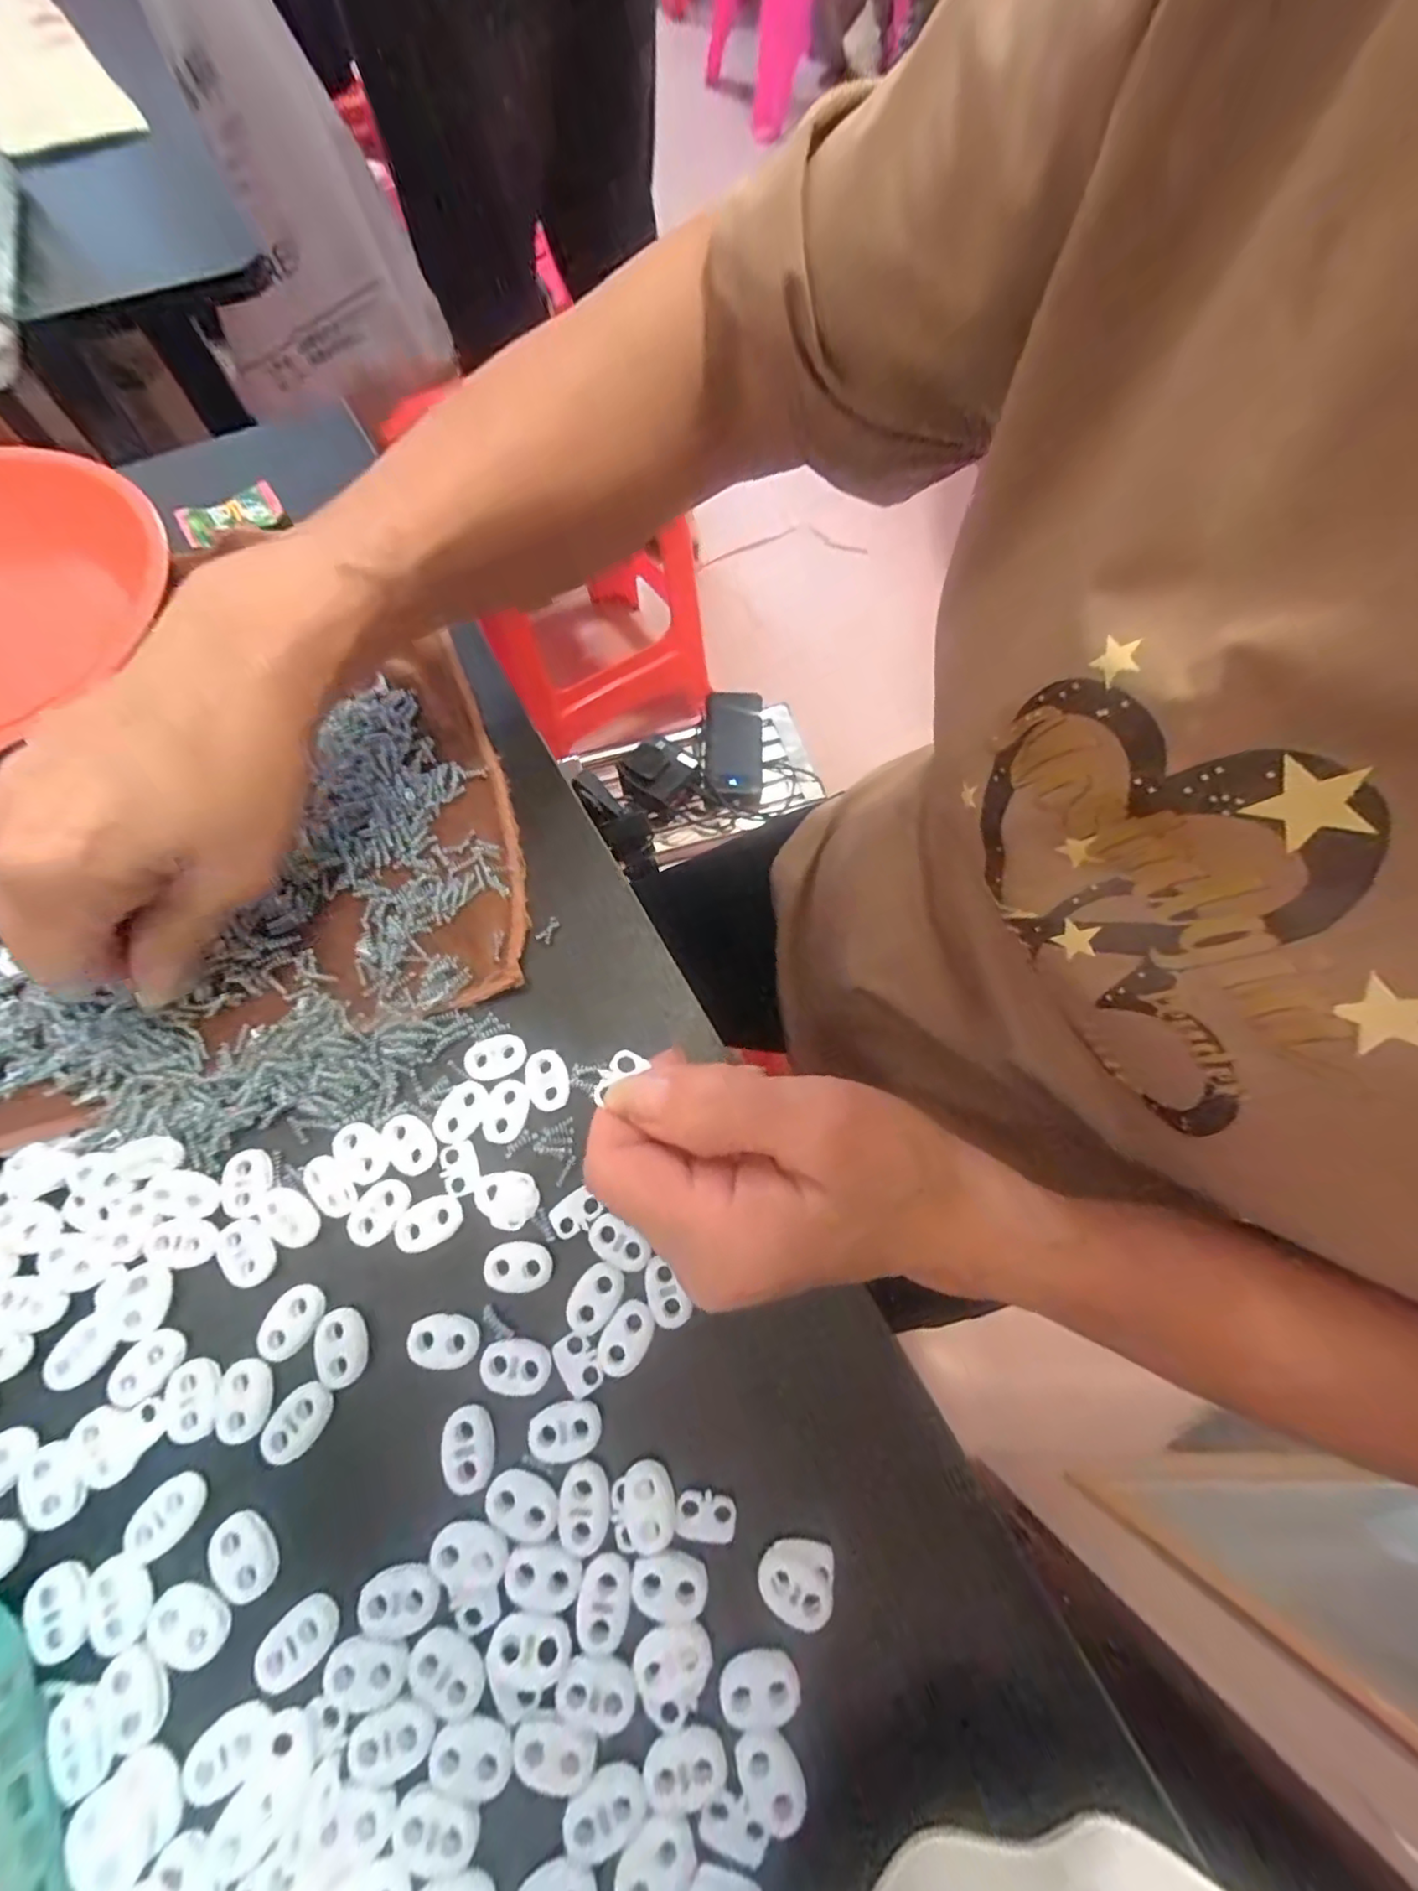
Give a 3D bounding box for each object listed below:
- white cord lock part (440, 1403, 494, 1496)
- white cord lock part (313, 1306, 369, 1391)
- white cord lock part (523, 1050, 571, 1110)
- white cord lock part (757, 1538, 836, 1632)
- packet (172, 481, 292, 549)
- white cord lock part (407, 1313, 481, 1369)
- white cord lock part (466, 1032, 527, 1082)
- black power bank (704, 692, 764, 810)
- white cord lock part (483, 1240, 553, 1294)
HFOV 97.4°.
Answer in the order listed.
[{"bbox_3d":[-0.075,0.156,0.193,0.016,0.004,0.022,-14,71,-6],"label":"white cord lock part"},{"bbox_3d":[-0.120,0.130,0.202,0.016,0.004,0.022,-18,71,-7],"label":"white cord lock part"},{"bbox_3d":[-0.061,0.050,0.233,0.016,0.004,0.022,-25,72,-10],"label":"white cord lock part"},{"bbox_3d":[0.026,0.186,0.182,0.020,0.005,0.018,24,71,8],"label":"white cord lock part"},{"bbox_3d":[-0.250,-0.226,0.325,0.049,0.008,0.024,-38,75,-14],"label":"packet"},{"bbox_3d":[-0.087,0.129,0.203,0.023,0.004,0.014,4,70,1],"label":"white cord lock part"},{"bbox_3d":[-0.081,0.042,0.234,0.022,0.004,0.016,-24,72,-9],"label":"white cord lock part"},{"bbox_3d":[0.033,-0.252,0.792,0.072,0.022,0.169,0,70,-1],"label":"black power bank"},{"bbox_3d":[-0.065,0.109,0.212,0.022,0.004,0.015,0,70,-1],"label":"white cord lock part"}]

